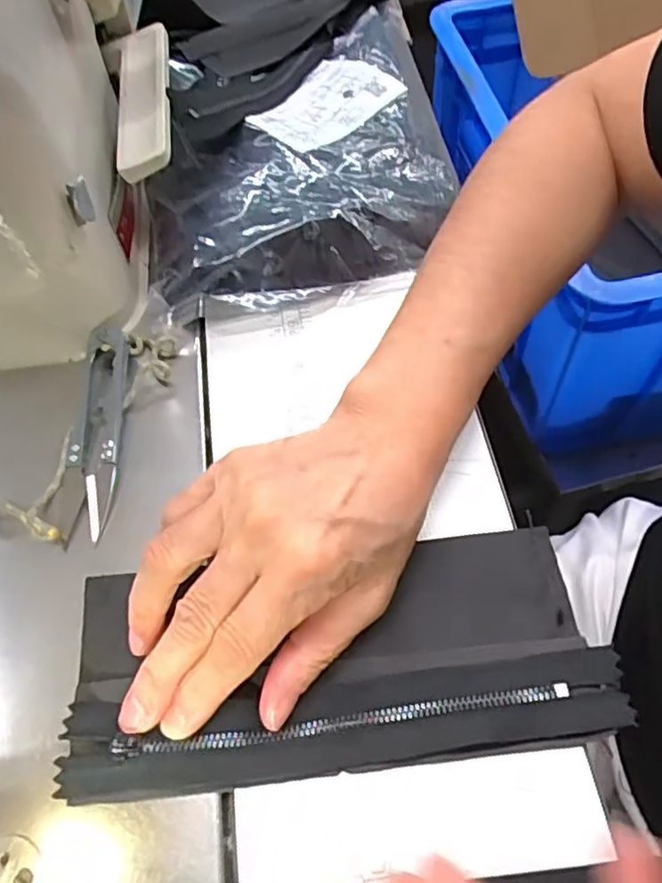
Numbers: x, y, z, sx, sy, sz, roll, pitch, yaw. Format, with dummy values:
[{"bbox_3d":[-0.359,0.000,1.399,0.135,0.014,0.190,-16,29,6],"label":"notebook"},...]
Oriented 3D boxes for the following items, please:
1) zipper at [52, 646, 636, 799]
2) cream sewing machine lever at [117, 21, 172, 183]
[{"bbox_3d":[0.005,0.096,0.225,0.189,0.008,0.030,-8,58,-1],"label":"zipper"},{"bbox_3d":[-0.089,-0.166,0.313,0.025,0.011,0.108,-7,58,-2],"label":"cream sewing machine lever"}]

